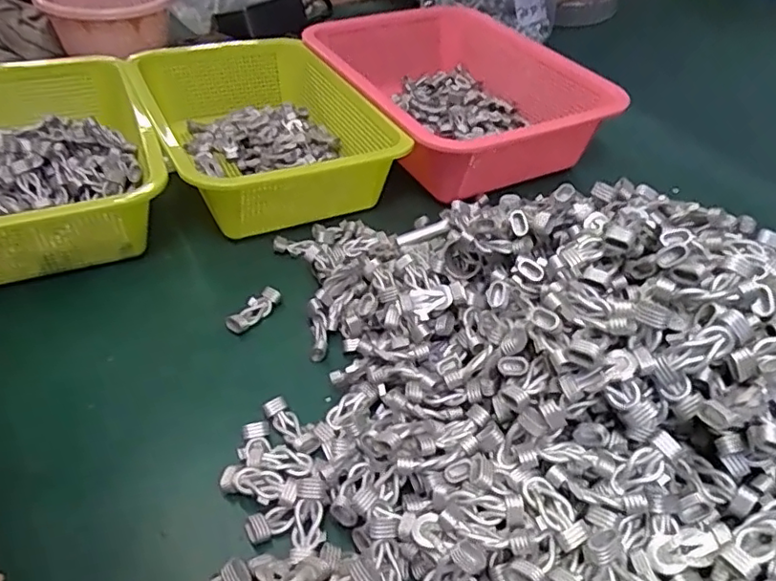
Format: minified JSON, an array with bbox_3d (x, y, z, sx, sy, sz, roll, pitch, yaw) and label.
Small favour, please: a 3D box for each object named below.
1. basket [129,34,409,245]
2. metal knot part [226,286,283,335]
[{"bbox_3d":[-0.120,-0.148,0.568,0.176,0.086,0.269,-19,46,-21],"label":"basket"},{"bbox_3d":[-0.098,0.014,0.445,0.015,0.017,0.044,28,49,27],"label":"metal knot part"}]

